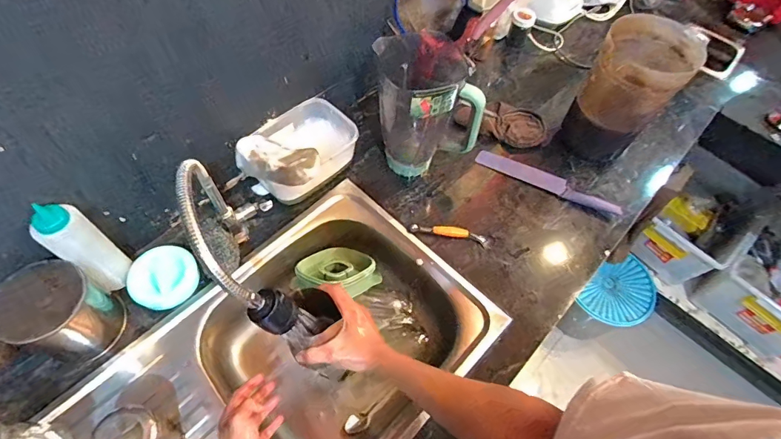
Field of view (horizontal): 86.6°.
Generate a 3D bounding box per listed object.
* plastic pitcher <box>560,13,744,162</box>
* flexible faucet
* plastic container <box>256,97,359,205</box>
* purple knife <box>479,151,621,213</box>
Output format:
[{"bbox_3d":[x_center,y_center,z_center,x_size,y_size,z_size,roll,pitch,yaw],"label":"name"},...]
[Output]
[{"bbox_3d":[0.440,-0.228,0.797,0.149,0.244,0.152,25,62,10],"label":"plastic pitcher"},{"bbox_3d":[-0.199,0.040,0.573,0.078,0.284,0.256,-16,63,-13],"label":"flexible faucet"},{"bbox_3d":[-0.174,-0.135,0.794,0.200,0.081,0.132,-40,70,-23],"label":"plastic container"},{"bbox_3d":[0.315,-0.079,0.833,0.288,0.014,0.038,25,62,10],"label":"purple knife"}]

